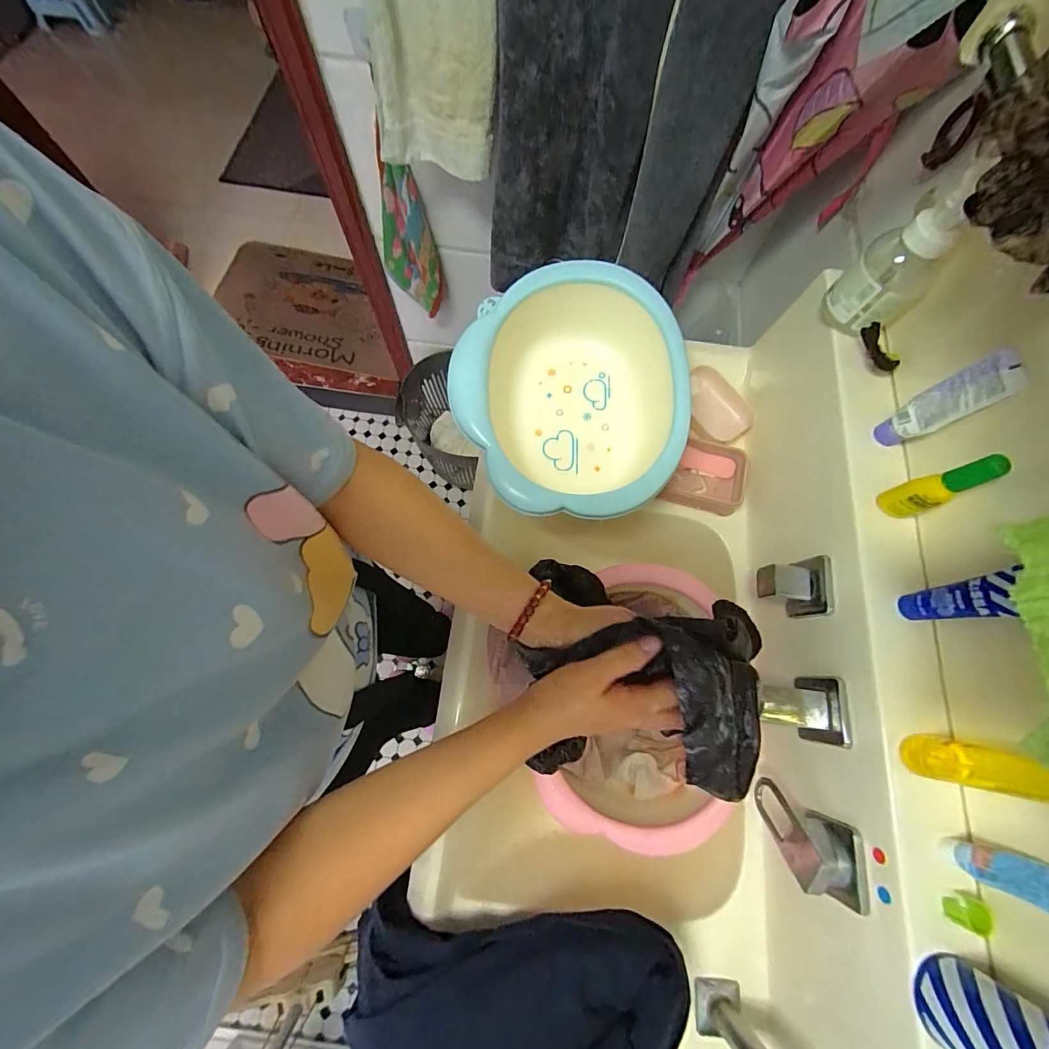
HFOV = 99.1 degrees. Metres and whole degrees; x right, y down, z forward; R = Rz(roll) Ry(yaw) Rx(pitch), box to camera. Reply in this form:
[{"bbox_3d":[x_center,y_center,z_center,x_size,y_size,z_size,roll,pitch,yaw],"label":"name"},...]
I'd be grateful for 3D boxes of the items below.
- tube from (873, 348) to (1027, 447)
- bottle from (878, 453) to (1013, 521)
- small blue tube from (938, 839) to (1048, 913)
[{"bbox_3d":[0.373,-0.105,0.401,0.028,0.114,0.038,-22,74,-8],"label":"tube"},{"bbox_3d":[0.355,-0.031,0.385,0.031,0.103,0.026,-13,73,-6],"label":"bottle"},{"bbox_3d":[0.329,0.237,0.304,0.020,0.091,0.026,20,73,5],"label":"small blue tube"}]

